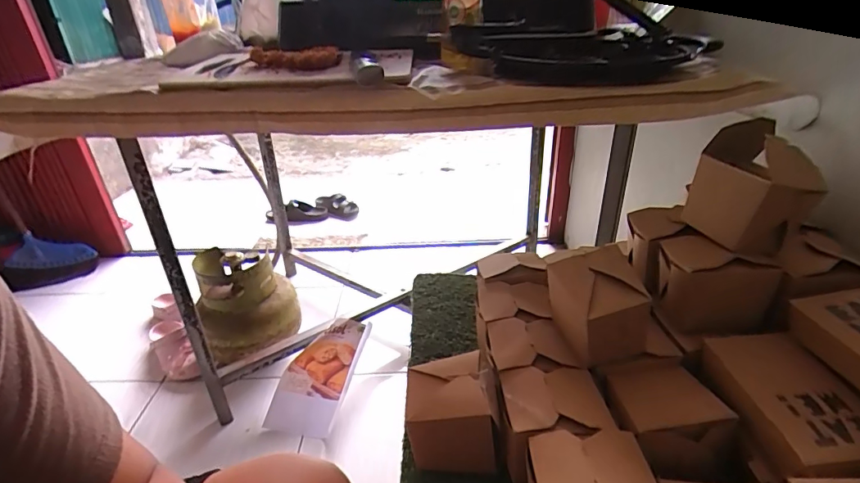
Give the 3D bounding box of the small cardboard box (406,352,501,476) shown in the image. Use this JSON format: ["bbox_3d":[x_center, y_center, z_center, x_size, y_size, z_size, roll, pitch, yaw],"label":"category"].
[{"bbox_3d":[0.022,0.182,0.473,0.091,0.108,0.081,1,29,5],"label":"small cardboard box"}]

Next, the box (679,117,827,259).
[{"bbox_3d":[0.350,-0.060,0.501,0.085,0.110,0.096,-7,29,-9],"label":"box"}]

